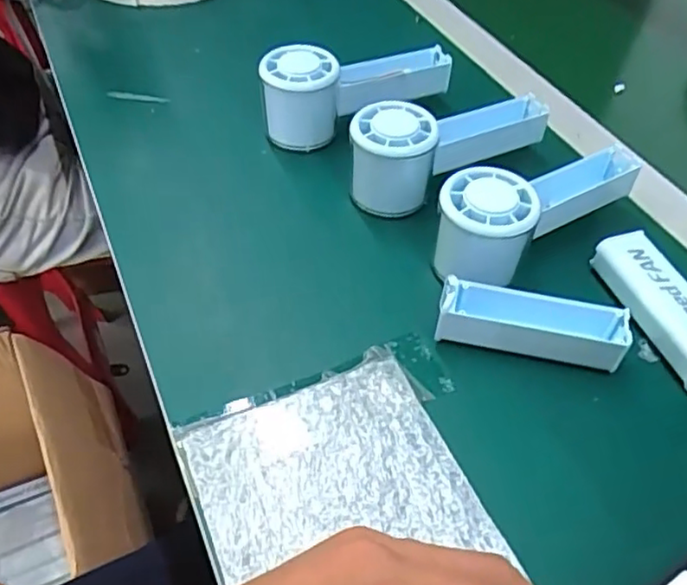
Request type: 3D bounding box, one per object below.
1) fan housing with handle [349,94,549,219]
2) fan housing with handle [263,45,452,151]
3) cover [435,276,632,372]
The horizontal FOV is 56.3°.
[{"bbox_3d":[0.072,-0.109,0.450,0.153,0.058,0.052,-27,55,-22],"label":"fan housing with handle"},{"bbox_3d":[0.010,-0.161,0.493,0.153,0.060,0.048,-22,53,-19],"label":"fan housing with handle"},{"bbox_3d":[0.105,0.017,0.362,0.100,0.030,0.026,10,50,7],"label":"cover"}]

